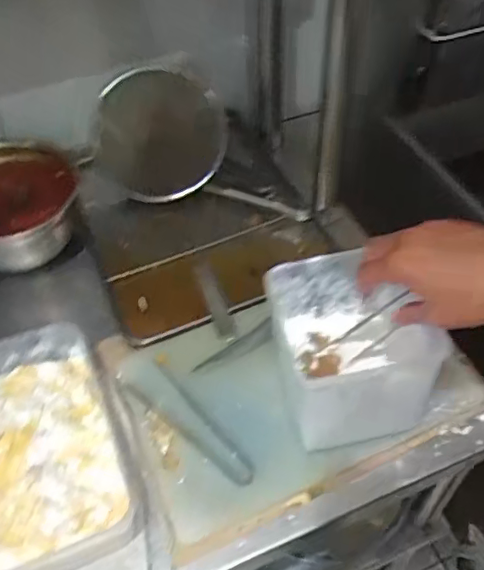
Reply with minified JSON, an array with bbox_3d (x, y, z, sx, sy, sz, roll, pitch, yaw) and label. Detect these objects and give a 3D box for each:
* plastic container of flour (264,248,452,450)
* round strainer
[{"bbox_3d":[0.105,0.067,0.574,0.115,0.145,0.137,-15,50,-9],"label":"plastic container of flour"},{"bbox_3d":[-0.112,-0.218,0.833,0.186,0.178,0.070,-16,11,-18],"label":"round strainer"}]

